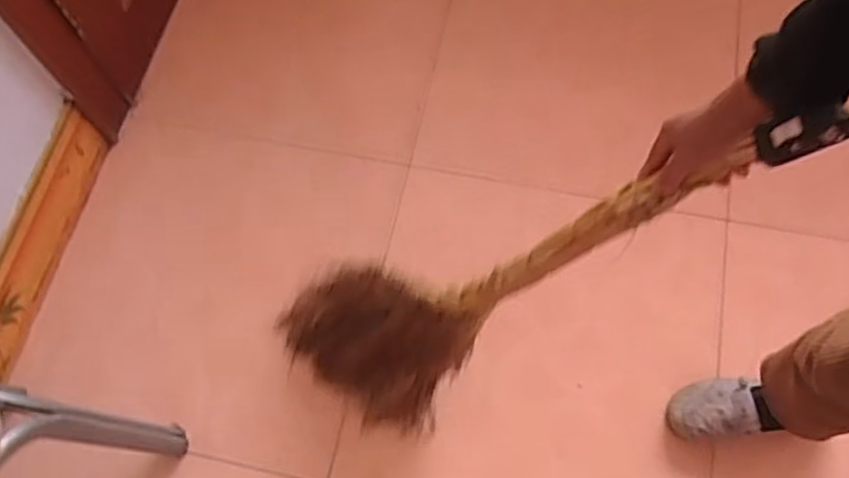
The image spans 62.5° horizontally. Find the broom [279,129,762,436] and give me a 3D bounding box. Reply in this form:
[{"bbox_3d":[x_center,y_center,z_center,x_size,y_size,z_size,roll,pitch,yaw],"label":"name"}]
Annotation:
[{"bbox_3d":[0.093,0.120,0.953,0.108,0.795,0.269,-35,101,-45],"label":"broom"}]

